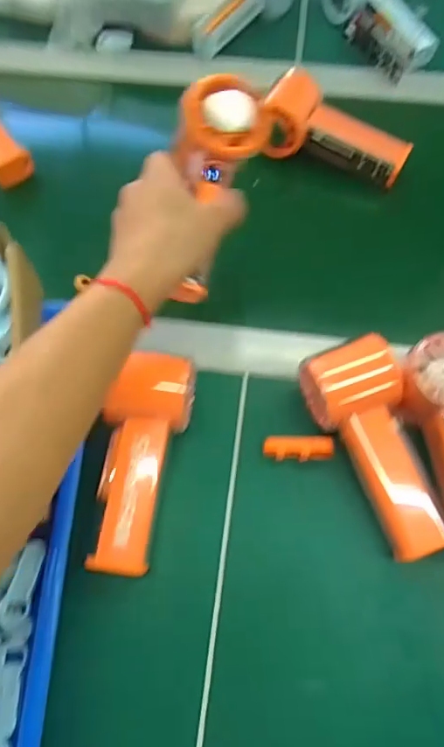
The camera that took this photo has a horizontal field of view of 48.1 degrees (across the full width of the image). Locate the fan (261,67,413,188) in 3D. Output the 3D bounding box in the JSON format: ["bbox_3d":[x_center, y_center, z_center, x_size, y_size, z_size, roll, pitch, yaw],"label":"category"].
[{"bbox_3d":[0.109,-0.229,0.484,0.138,0.055,0.055,26,67,-3],"label":"fan"}]

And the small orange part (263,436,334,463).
[{"bbox_3d":[0.057,0.058,0.375,0.050,0.017,0.017,0,65,1],"label":"small orange part"}]

